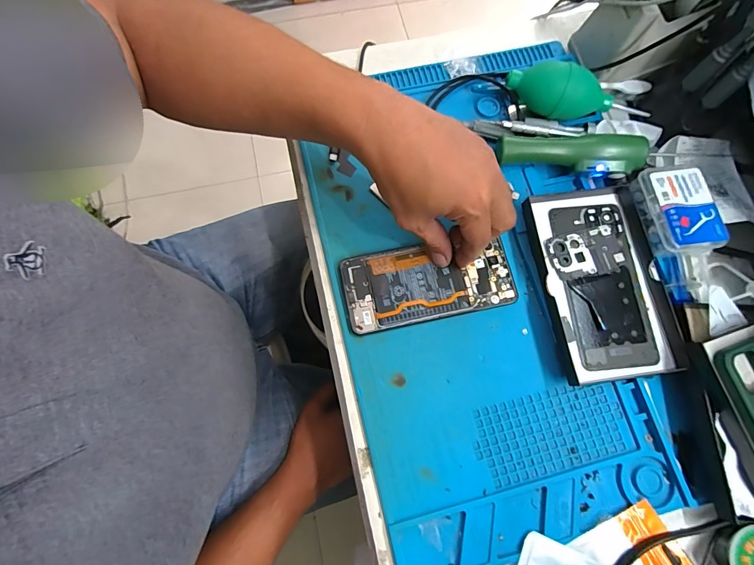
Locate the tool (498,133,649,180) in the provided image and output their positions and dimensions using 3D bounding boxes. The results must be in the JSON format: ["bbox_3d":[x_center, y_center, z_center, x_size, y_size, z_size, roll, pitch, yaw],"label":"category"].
[{"bbox_3d":[0.190,-0.127,0.372,0.138,0.031,0.036,8,75,1],"label":"tool"}]

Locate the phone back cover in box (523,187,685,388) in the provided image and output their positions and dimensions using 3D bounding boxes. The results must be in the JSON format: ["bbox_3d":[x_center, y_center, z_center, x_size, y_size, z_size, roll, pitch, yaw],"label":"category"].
[{"bbox_3d":[0.211,-0.002,0.356,0.112,0.020,0.179,-8,75,-3],"label":"phone back cover in box"}]

